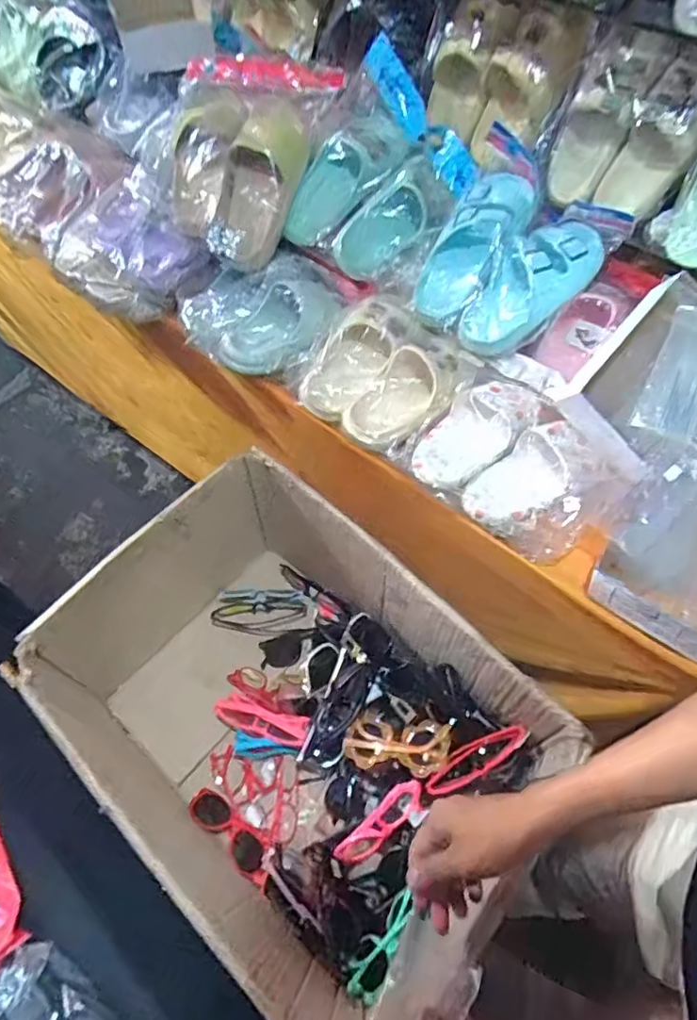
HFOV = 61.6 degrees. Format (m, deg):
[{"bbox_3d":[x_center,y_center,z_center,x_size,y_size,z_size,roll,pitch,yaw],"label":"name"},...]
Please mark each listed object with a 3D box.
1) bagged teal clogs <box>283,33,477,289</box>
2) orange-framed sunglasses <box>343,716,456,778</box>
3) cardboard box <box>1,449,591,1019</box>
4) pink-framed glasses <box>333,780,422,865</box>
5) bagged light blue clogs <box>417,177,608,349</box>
[{"bbox_3d":[0.061,-0.523,0.892,0.229,0.133,0.327,26,65,14],"label":"bagged teal clogs"},{"bbox_3d":[0.058,0.276,0.692,0.124,0.040,0.060,-3,60,19],"label":"orange-framed sunglasses"},{"bbox_3d":[-0.095,0.219,0.722,0.367,0.277,0.567,-41,69,-19],"label":"cardboard box"},{"bbox_3d":[0.038,0.358,0.668,0.125,0.017,0.036,-44,68,2],"label":"pink-framed glasses"},{"bbox_3d":[0.225,-0.350,0.832,0.209,0.104,0.216,31,66,16],"label":"bagged light blue clogs"}]

